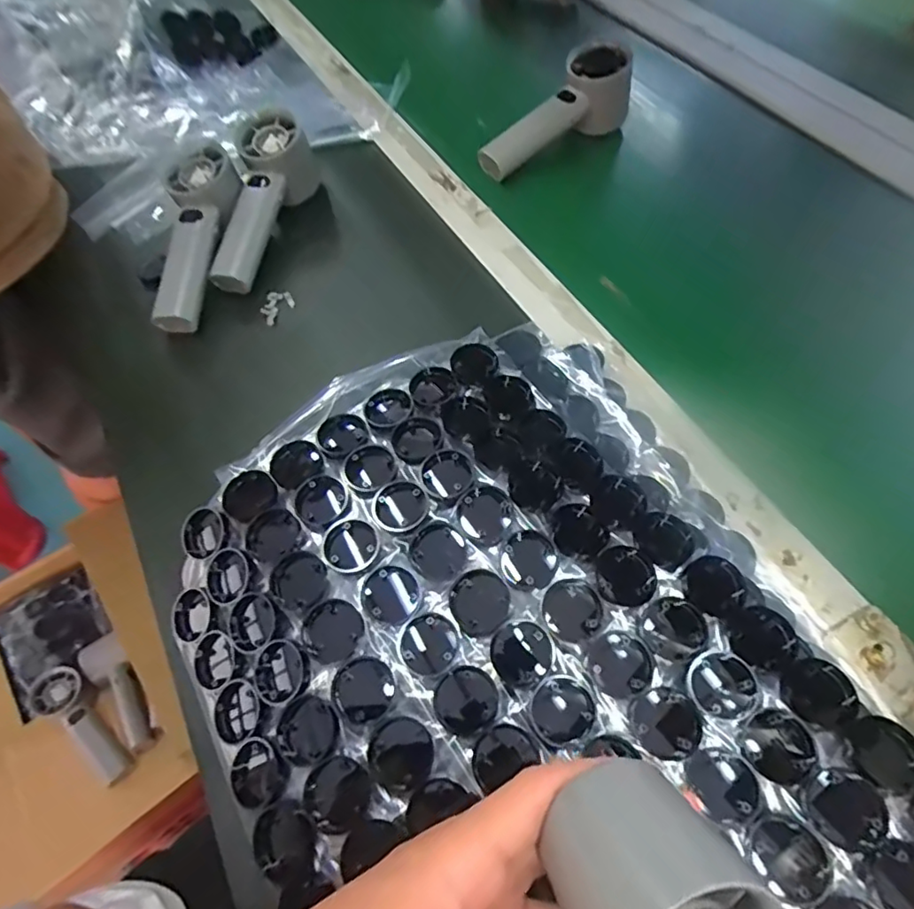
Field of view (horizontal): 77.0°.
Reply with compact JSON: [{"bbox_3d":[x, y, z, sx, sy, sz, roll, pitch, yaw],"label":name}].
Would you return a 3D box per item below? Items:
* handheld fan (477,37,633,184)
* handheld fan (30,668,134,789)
[{"bbox_3d":[0.088,-0.301,0.513,0.053,0.059,0.168,39,69,22],"label":"handheld fan"},{"bbox_3d":[-0.449,0.327,0.690,0.159,0.031,0.052,44,70,10],"label":"handheld fan"}]

